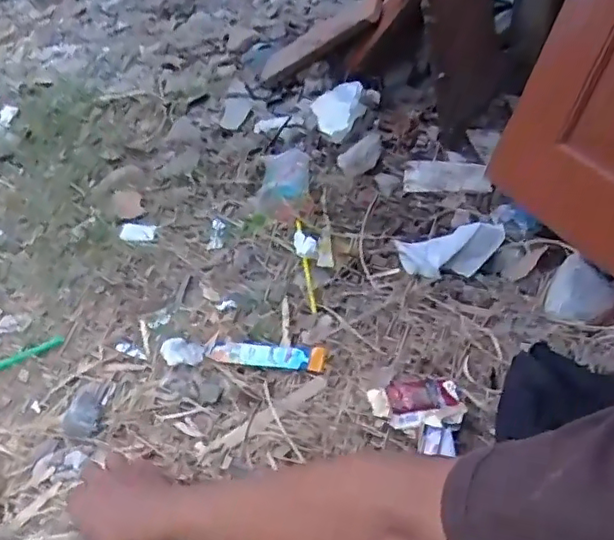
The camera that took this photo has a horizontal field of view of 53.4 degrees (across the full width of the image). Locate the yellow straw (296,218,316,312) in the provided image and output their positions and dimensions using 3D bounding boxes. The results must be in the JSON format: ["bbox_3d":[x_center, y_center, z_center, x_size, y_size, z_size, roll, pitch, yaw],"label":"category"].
[{"bbox_3d":[-0.002,-0.010,0.888,0.009,0.013,0.186,-6,50,-5],"label":"yellow straw"}]

